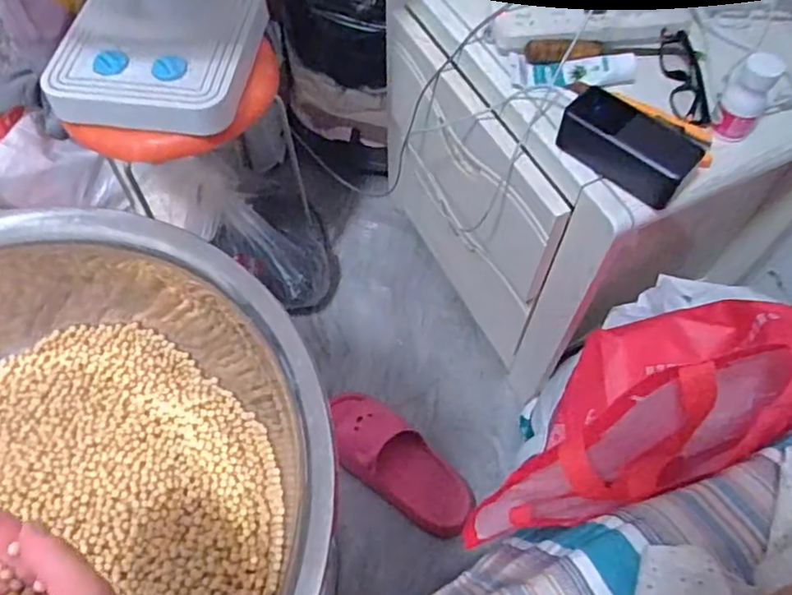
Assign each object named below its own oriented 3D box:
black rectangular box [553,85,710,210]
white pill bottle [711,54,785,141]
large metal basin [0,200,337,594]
[{"bbox_3d":[0.229,-0.151,0.614,0.130,0.058,0.054,37,66,20],"label":"black rectangular box"},{"bbox_3d":[0.358,-0.199,0.635,0.043,0.089,0.040,28,63,15],"label":"white pill bottle"},{"bbox_3d":[-0.263,0.145,0.446,0.448,0.120,0.402,28,63,15],"label":"large metal basin"}]

